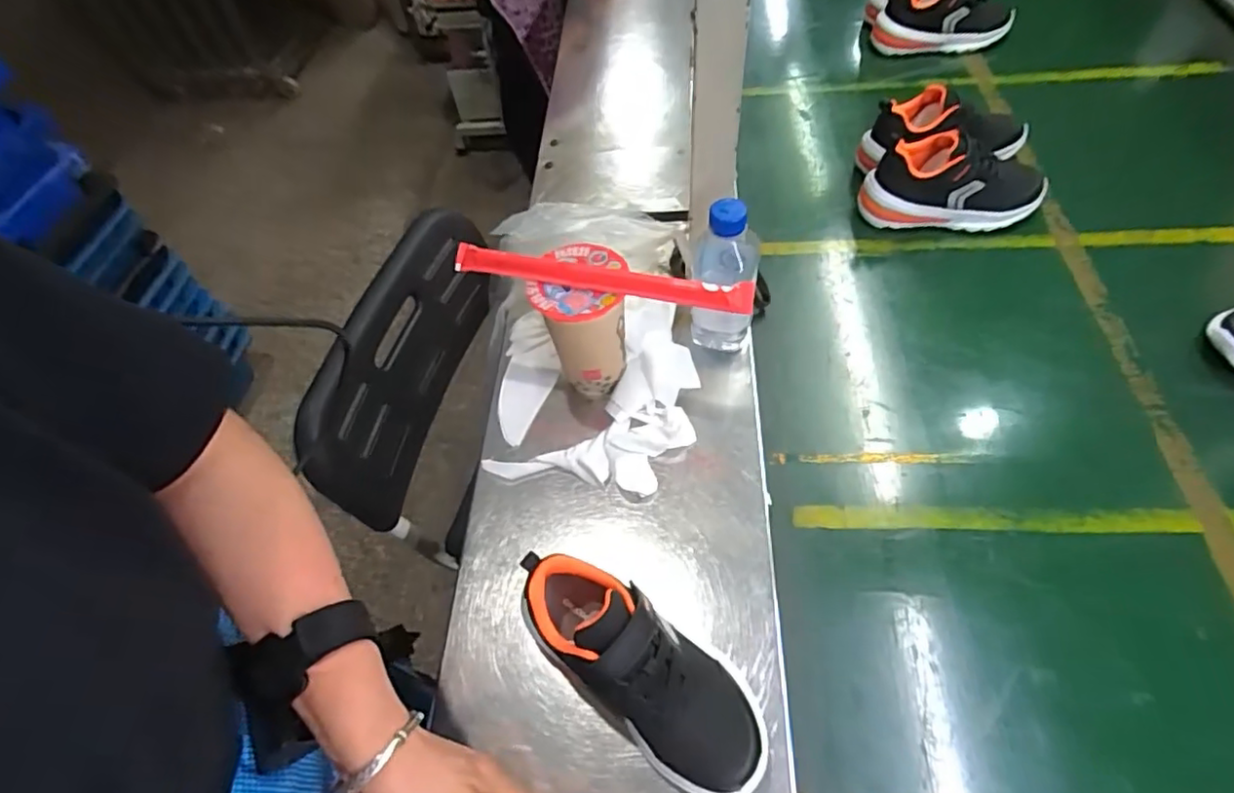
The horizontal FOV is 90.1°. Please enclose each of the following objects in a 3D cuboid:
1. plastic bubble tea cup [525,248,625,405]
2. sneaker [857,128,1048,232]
[{"bbox_3d":[-0.032,-0.066,0.580,0.084,0.145,0.082,-2,56,3],"label":"plastic bubble tea cup"},{"bbox_3d":[0.398,-0.249,0.729,0.202,0.102,0.071,1,56,5],"label":"sneaker"}]

